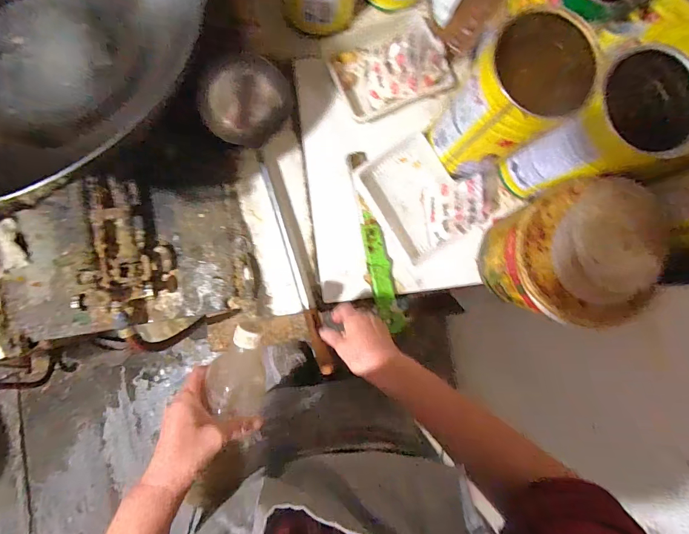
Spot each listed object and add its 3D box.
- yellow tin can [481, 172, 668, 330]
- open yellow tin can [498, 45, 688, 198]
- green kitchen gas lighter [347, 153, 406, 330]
[{"bbox_3d":[0.312,-0.015,0.507,0.173,0.156,0.179,0,87,-4],"label":"yellow tin can"},{"bbox_3d":[0.336,-0.177,0.490,0.124,0.204,0.113,0,87,-4],"label":"open yellow tin can"},{"bbox_3d":[0.051,-0.039,0.582,0.046,0.015,0.297,-11,87,-5],"label":"green kitchen gas lighter"}]

